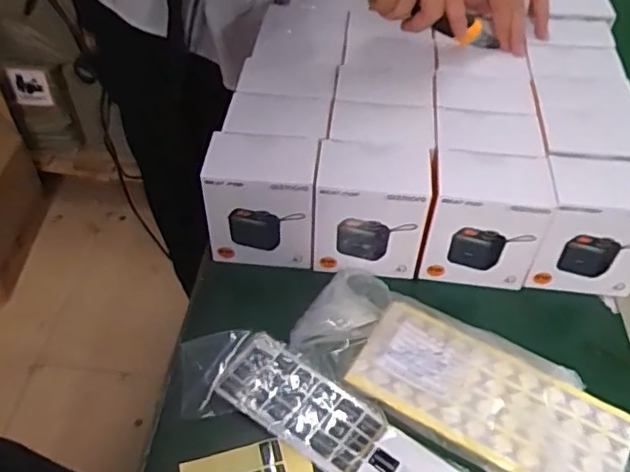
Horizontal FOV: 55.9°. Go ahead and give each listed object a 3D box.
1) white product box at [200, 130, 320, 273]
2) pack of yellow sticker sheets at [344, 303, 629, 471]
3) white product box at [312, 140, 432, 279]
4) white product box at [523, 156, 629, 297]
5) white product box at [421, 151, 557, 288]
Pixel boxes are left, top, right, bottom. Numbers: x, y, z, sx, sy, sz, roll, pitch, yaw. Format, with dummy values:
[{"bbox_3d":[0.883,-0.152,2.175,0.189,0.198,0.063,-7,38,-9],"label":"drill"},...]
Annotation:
[{"bbox_3d":[-0.047,-0.035,0.564,0.097,0.113,0.067,5,47,3],"label":"white product box"},{"bbox_3d":[0.140,0.130,0.477,0.210,0.016,0.101,27,52,22],"label":"pack of yellow sticker sheets"},{"bbox_3d":[0.053,-0.026,0.559,0.098,0.107,0.070,6,47,4],"label":"white product box"},{"bbox_3d":[0.255,-0.008,0.546,0.096,0.110,0.069,7,47,5],"label":"white product box"},{"bbox_3d":[0.154,-0.018,0.551,0.101,0.102,0.067,6,47,5],"label":"white product box"}]

